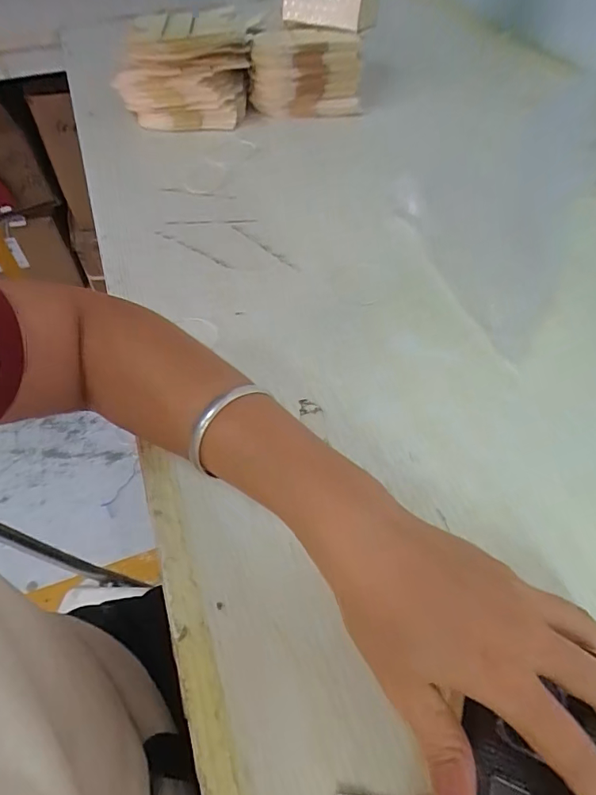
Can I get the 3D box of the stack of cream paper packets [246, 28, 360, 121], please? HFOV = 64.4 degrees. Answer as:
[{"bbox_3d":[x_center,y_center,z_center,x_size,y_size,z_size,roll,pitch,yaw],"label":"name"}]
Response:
[{"bbox_3d":[0.008,-0.408,0.594,0.140,0.096,0.083,-3,53,2],"label":"stack of cream paper packets"}]

